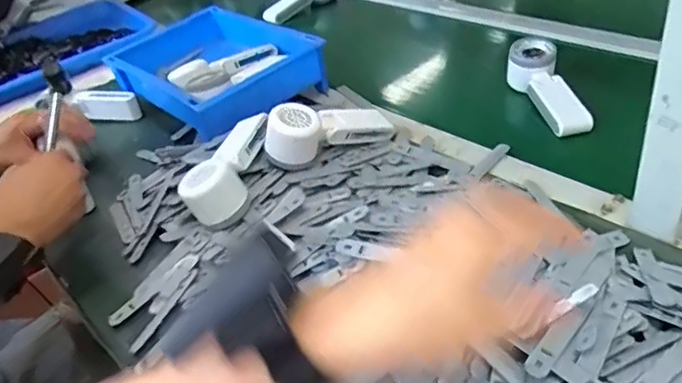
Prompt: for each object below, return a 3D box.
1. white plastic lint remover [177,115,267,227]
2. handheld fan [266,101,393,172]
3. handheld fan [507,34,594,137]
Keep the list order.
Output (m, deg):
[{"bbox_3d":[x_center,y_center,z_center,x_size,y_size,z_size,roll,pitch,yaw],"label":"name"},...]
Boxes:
[{"bbox_3d":[-0.124,-0.030,0.598,0.062,0.060,0.168,-4,41,12],"label":"white plastic lint remover"},{"bbox_3d":[-0.012,-0.073,0.646,0.160,0.064,0.048,-16,36,-39],"label":"handheld fan"},{"bbox_3d":[0.258,-0.135,0.697,0.062,0.050,0.164,-11,37,0],"label":"handheld fan"}]

